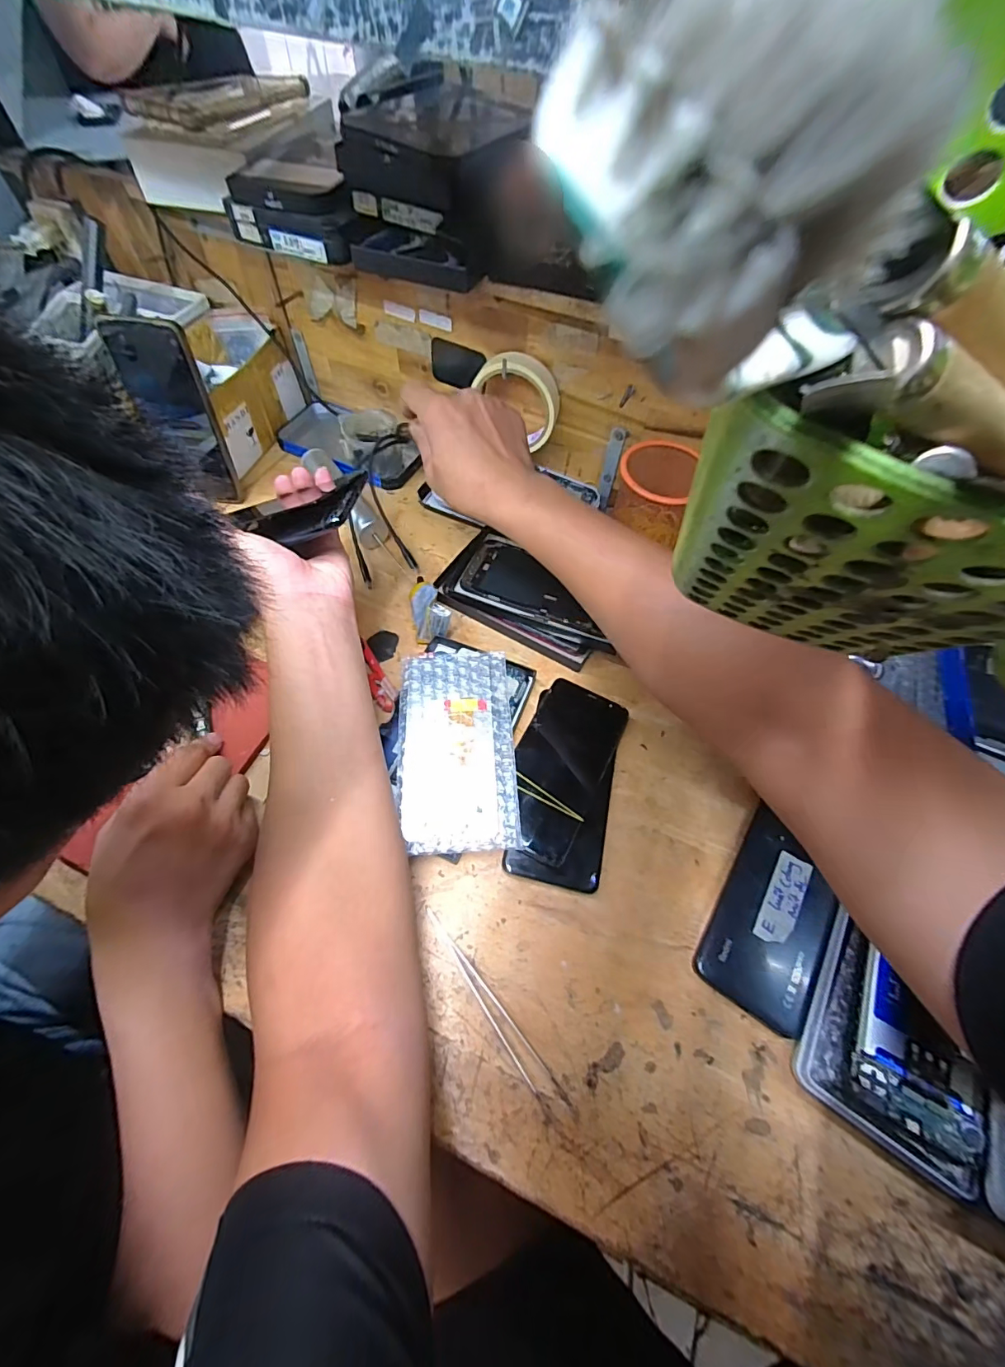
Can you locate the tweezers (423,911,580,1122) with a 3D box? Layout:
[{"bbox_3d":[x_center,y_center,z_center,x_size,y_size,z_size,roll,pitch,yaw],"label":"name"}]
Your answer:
[{"bbox_3d":[-0.007,0.211,0.310,0.016,0.005,0.145,-35,67,-21],"label":"tweezers"}]

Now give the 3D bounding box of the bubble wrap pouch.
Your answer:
[{"bbox_3d":[-0.036,0.046,0.381,0.091,0.007,0.170,0,58,-7],"label":"bubble wrap pouch"}]

